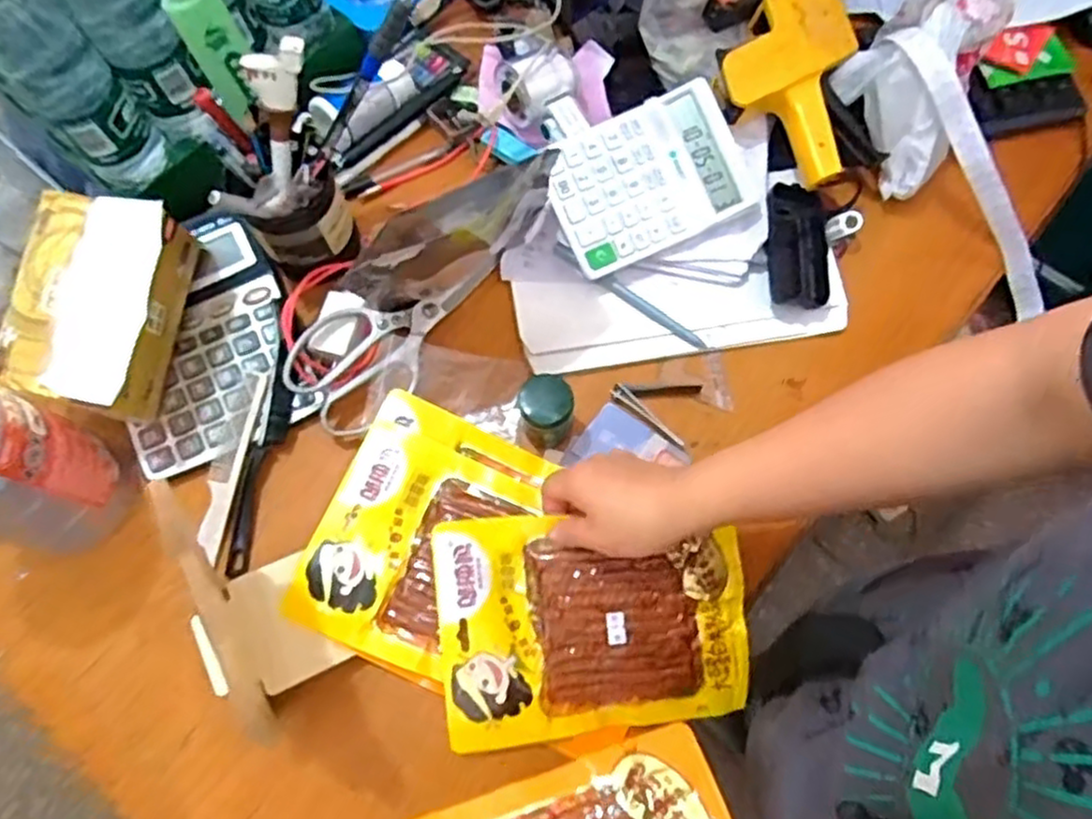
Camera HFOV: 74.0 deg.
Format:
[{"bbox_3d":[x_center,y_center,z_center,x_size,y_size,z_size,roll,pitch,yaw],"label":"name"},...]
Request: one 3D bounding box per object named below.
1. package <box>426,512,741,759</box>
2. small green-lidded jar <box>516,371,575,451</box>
[{"bbox_3d":[0.035,0.150,0.518,0.212,0.010,0.153,-5,86,-2],"label":"package"},{"bbox_3d":[0.000,0.003,0.565,0.040,0.064,0.039,0,71,1],"label":"small green-lidded jar"}]

